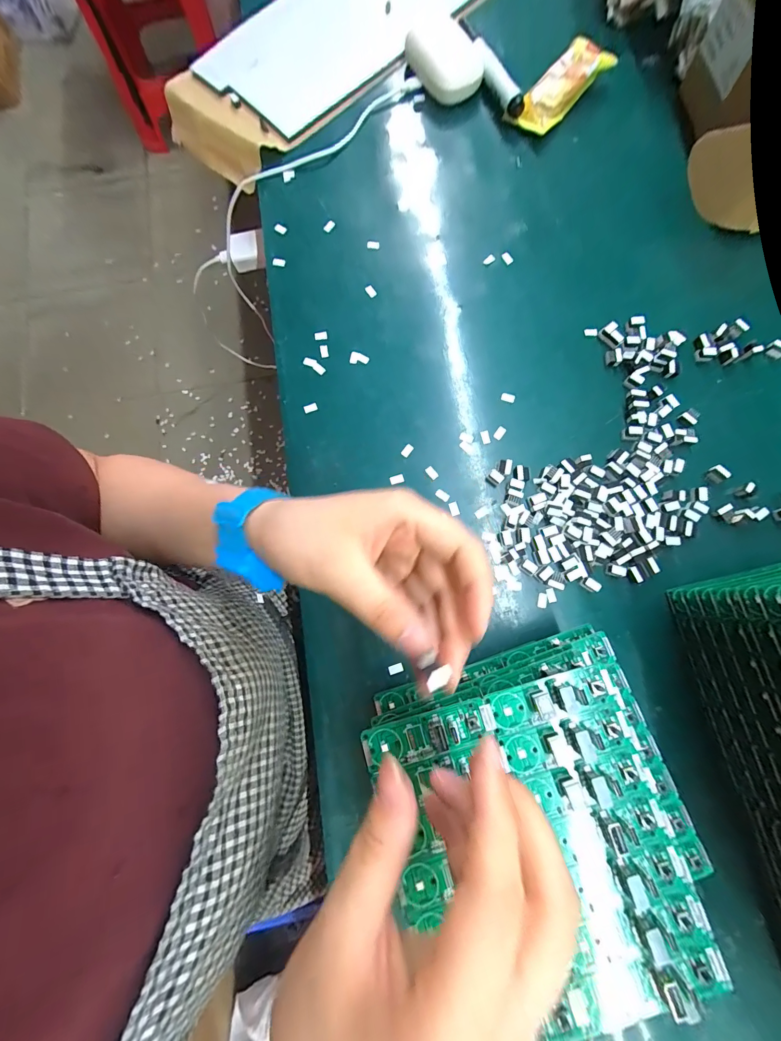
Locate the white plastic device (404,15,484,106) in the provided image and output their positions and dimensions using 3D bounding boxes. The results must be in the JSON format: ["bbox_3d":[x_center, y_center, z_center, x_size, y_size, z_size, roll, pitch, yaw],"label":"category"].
[{"bbox_3d":[0.060,-0.494,0.410,0.067,0.023,0.108,-26,80,-3],"label":"white plastic device"}]

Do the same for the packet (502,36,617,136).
[{"bbox_3d":[0.176,-0.449,0.397,0.044,0.031,0.114,44,83,8],"label":"packet"}]

